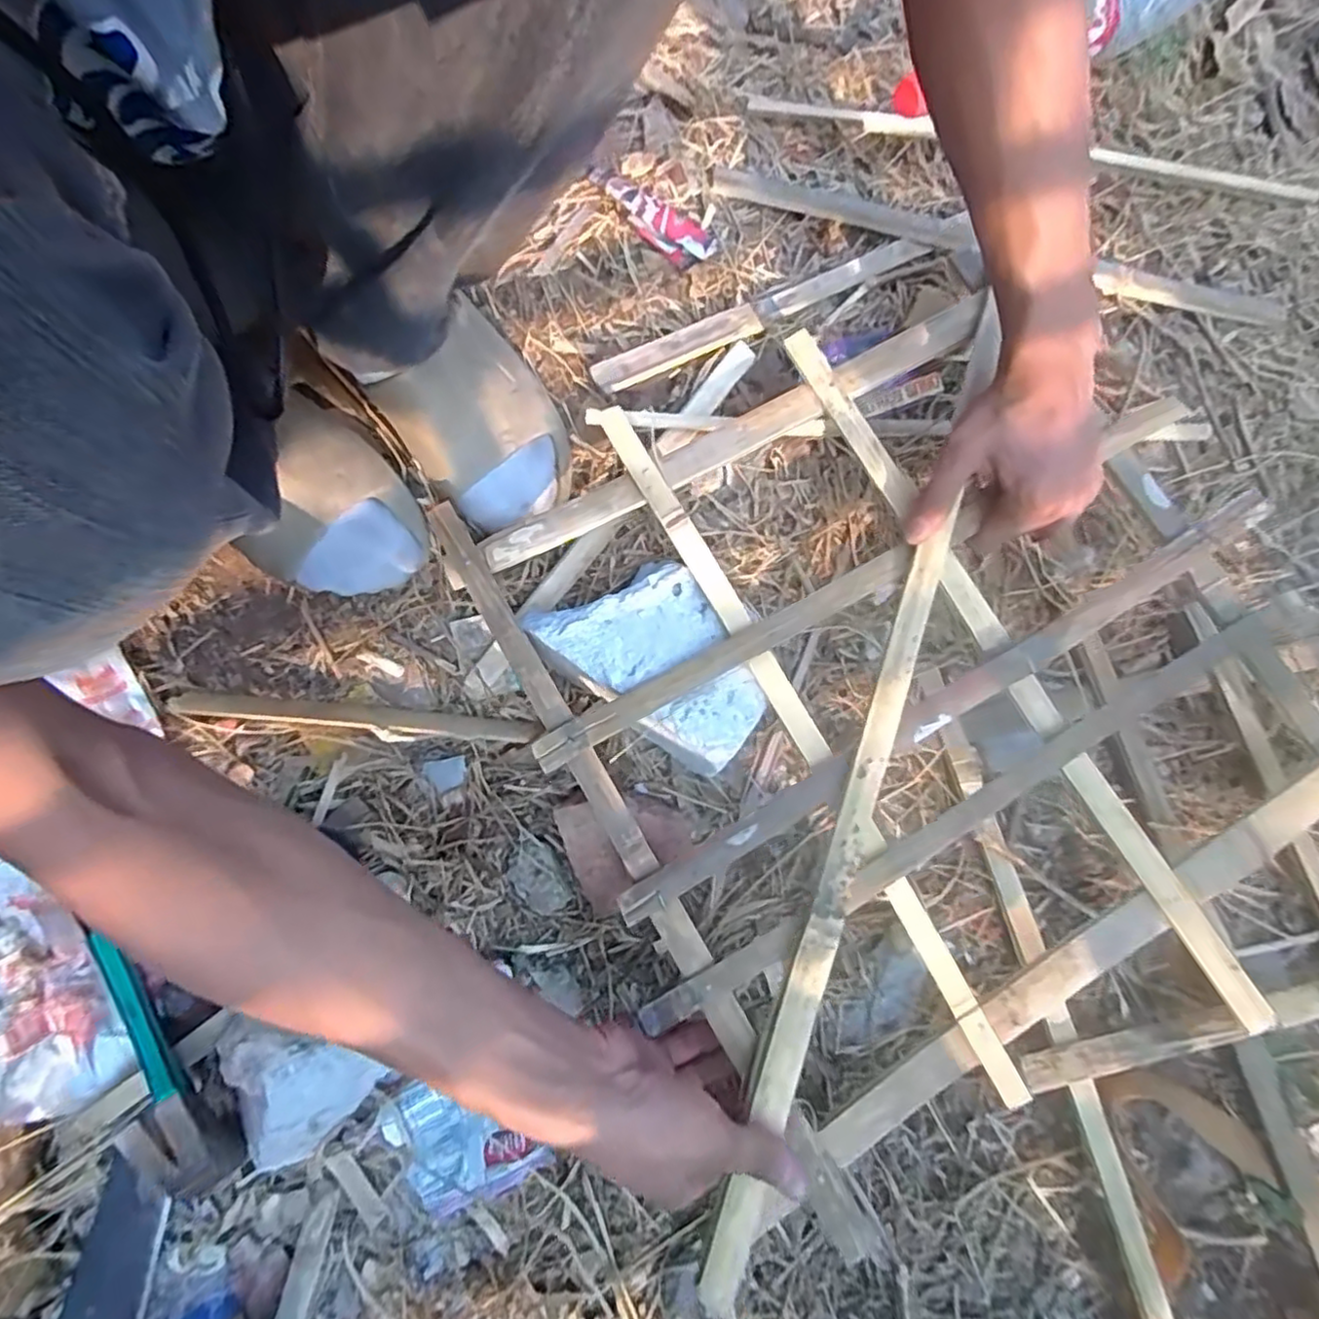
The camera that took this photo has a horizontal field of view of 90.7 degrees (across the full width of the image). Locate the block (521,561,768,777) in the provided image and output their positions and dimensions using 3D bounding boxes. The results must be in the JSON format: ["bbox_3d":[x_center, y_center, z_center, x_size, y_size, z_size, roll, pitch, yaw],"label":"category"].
[{"bbox_3d":[-0.008,0.014,0.453,0.112,0.064,0.151,-29,80,-12],"label":"block"}]

